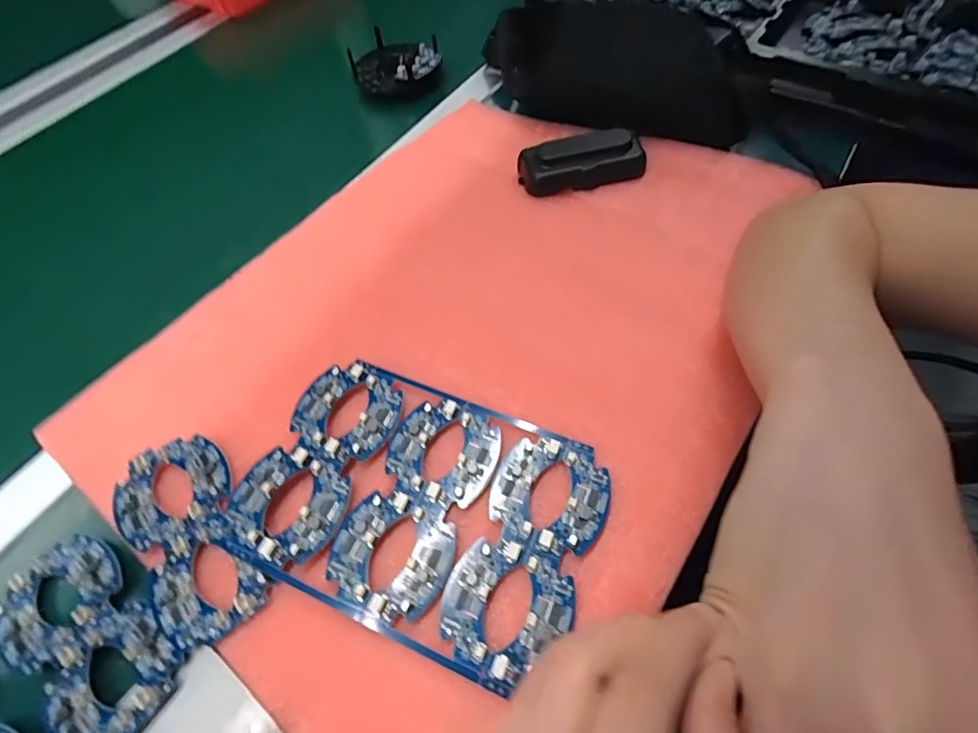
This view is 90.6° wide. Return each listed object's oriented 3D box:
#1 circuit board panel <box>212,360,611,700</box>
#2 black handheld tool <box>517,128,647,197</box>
[{"bbox_3d":[-0.041,0.079,0.287,0.200,0.013,0.138,20,63,14],"label":"circuit board panel"},{"bbox_3d":[0.081,-0.179,0.420,0.104,0.029,0.041,-9,60,-2],"label":"black handheld tool"}]

